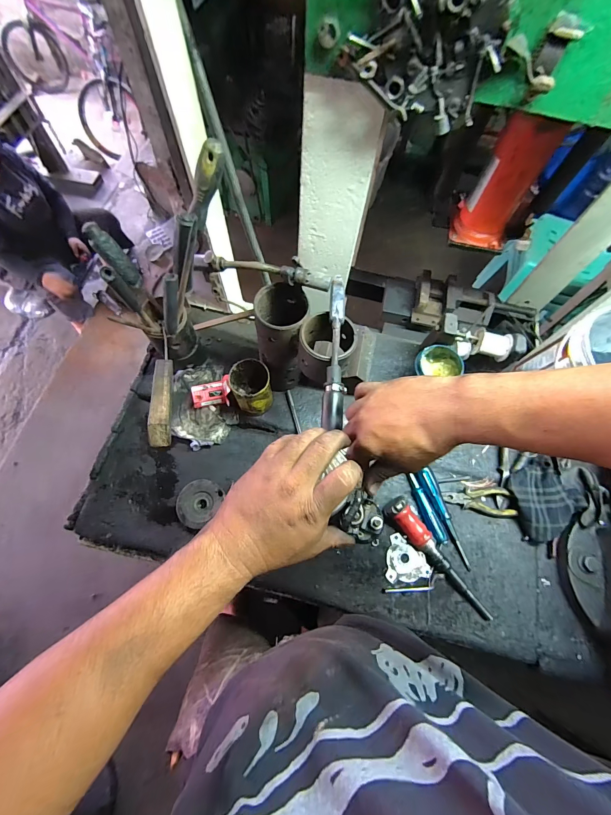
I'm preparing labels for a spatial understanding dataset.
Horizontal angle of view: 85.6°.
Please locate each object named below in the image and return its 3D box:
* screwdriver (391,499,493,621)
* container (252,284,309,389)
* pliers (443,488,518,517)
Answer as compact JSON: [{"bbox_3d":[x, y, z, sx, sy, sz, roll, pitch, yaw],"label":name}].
[{"bbox_3d":[0.242,0.272,0.591,0.041,0.043,0.247,-36,74,-16],"label":"screwdriver"},{"bbox_3d":[-0.044,-0.122,0.615,0.086,0.204,0.096,-2,68,-4],"label":"container"},{"bbox_3d":[0.337,0.179,0.639,0.130,0.025,0.048,7,68,0],"label":"pliers"}]

